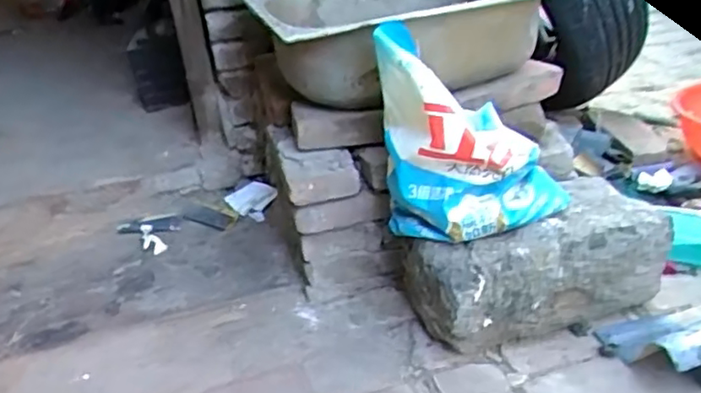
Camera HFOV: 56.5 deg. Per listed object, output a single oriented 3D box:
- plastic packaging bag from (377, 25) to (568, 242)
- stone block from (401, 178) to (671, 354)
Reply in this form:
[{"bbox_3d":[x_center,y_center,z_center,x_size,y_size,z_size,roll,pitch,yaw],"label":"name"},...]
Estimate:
[{"bbox_3d":[0.165,-0.081,0.904,0.252,0.253,0.144,2,29,15],"label":"plastic packaging bag"},{"bbox_3d":[0.281,0.109,0.991,0.350,0.186,0.154,-13,29,-12],"label":"stone block"}]

